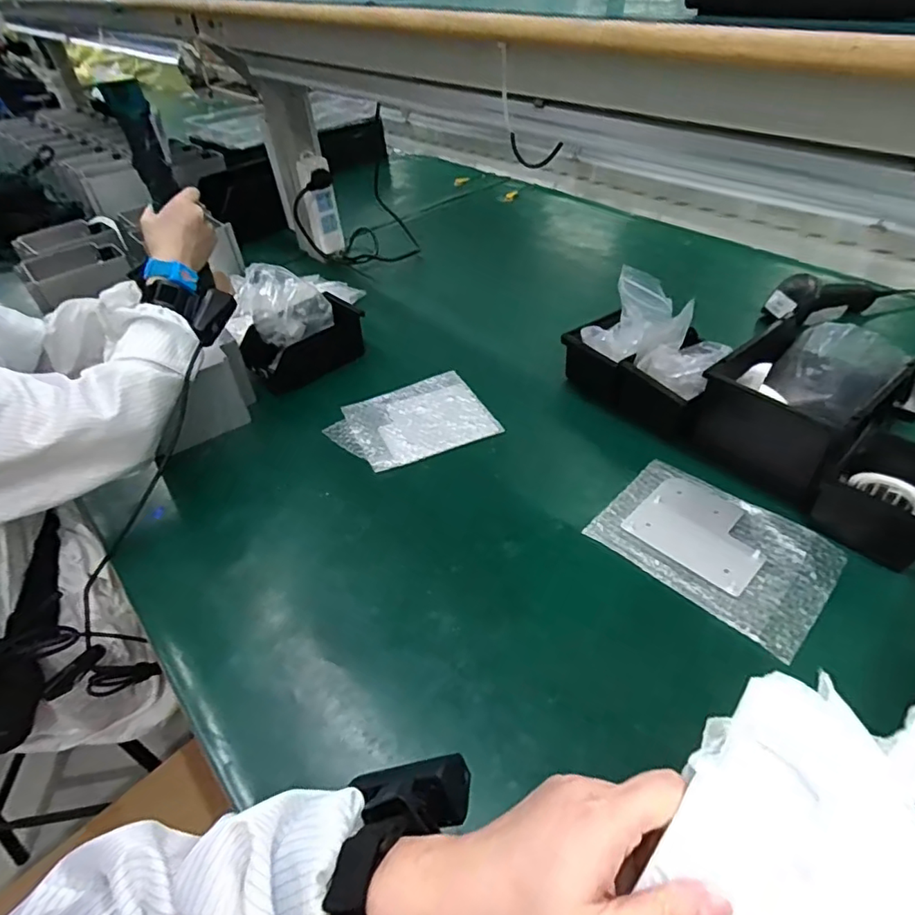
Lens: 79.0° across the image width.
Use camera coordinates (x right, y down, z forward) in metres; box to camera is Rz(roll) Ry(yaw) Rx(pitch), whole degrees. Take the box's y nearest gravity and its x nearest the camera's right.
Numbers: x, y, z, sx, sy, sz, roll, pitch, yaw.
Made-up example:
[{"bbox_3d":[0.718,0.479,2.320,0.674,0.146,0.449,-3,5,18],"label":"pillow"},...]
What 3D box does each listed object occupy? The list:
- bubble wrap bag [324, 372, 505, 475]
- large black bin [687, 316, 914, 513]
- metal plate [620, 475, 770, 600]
[{"bbox_3d":[-0.066,-0.053,0.772,0.208,0.017,0.153,-20,45,-13],"label":"bubble wrap bag"},{"bbox_3d":[0.391,-0.065,0.655,0.184,0.122,0.171,-32,48,-24],"label":"large black bin"},{"bbox_3d":[0.267,0.079,0.606,0.114,0.007,0.134,-36,50,-27],"label":"metal plate"}]

